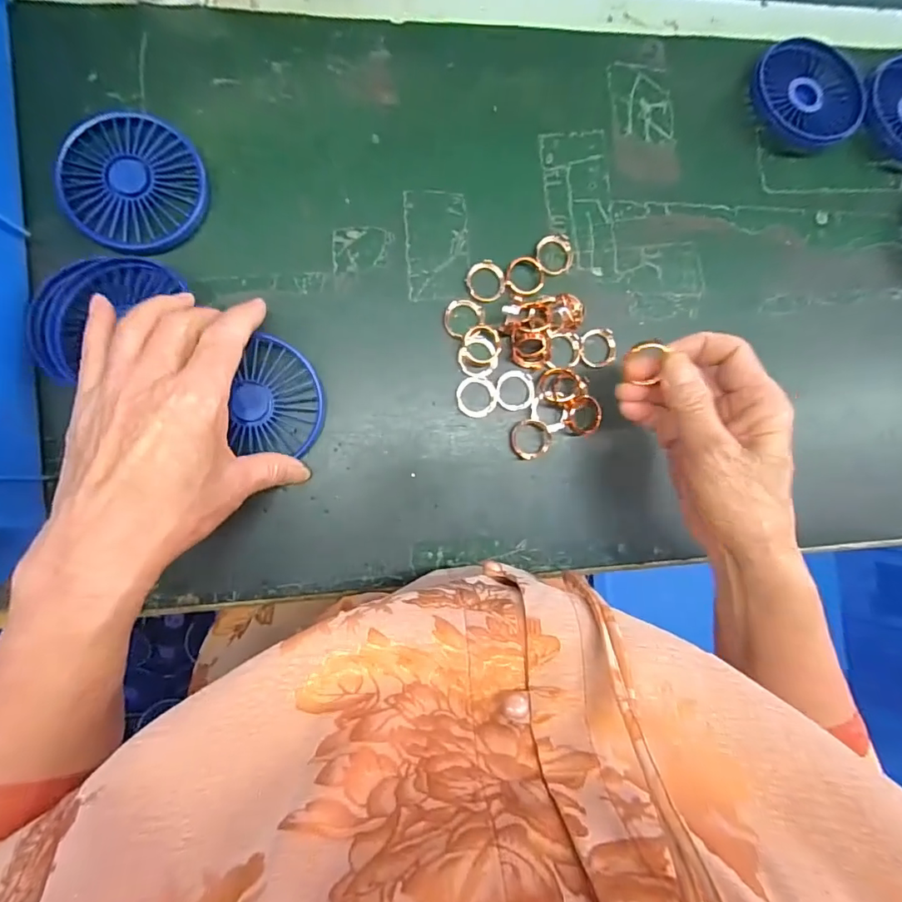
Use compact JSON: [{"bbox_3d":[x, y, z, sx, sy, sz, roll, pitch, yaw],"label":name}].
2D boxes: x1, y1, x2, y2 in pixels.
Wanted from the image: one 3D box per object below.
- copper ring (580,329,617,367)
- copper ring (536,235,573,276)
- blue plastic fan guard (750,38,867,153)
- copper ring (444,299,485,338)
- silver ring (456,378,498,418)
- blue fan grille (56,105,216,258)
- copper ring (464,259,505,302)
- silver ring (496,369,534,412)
[{"bbox_3d":[0.106,-0.074,0.356,0.027,0.006,0.028,0,89,-7],"label":"copper ring"},{"bbox_3d":[0.075,-0.140,0.354,0.026,0.009,0.026,0,89,-7],"label":"copper ring"},{"bbox_3d":[0.274,-0.272,0.377,0.089,0.019,0.082,0,89,-7],"label":"blue plastic fan guard"},{"bbox_3d":[0.008,-0.094,0.343,0.028,0.008,0.023,-35,93,-7],"label":"copper ring"},{"bbox_3d":[0.018,-0.038,0.346,0.028,0.005,0.028,0,89,-7],"label":"silver ring"},{"bbox_3d":[-0.204,-0.173,0.316,0.092,0.013,0.084,0,89,-7],"label":"blue fan grille"},{"bbox_3d":[0.025,-0.118,0.347,0.026,0.009,0.028,0,89,-7],"label":"copper ring"},{"bbox_3d":[0.046,-0.043,0.349,0.029,0.004,0.028,0,89,-7],"label":"silver ring"}]

